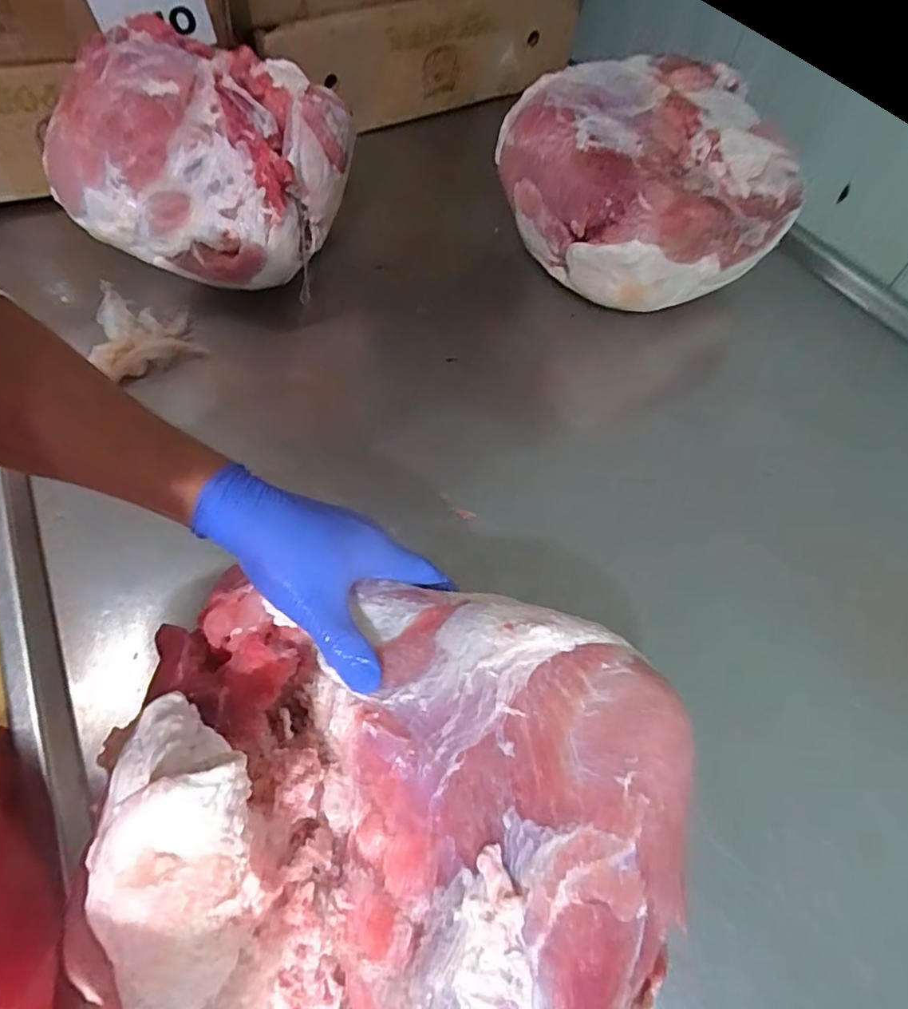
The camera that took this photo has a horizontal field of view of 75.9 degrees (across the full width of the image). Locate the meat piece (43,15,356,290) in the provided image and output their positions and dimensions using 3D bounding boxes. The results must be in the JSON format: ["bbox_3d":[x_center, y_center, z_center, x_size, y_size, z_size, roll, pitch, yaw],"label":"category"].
[{"bbox_3d":[-0.323,-0.432,0.740,0.322,0.189,0.234,16,59,7],"label":"meat piece"}]

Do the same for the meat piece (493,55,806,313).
[{"bbox_3d":[0.252,-0.416,0.759,0.312,0.172,0.283,-23,62,-16],"label":"meat piece"}]

